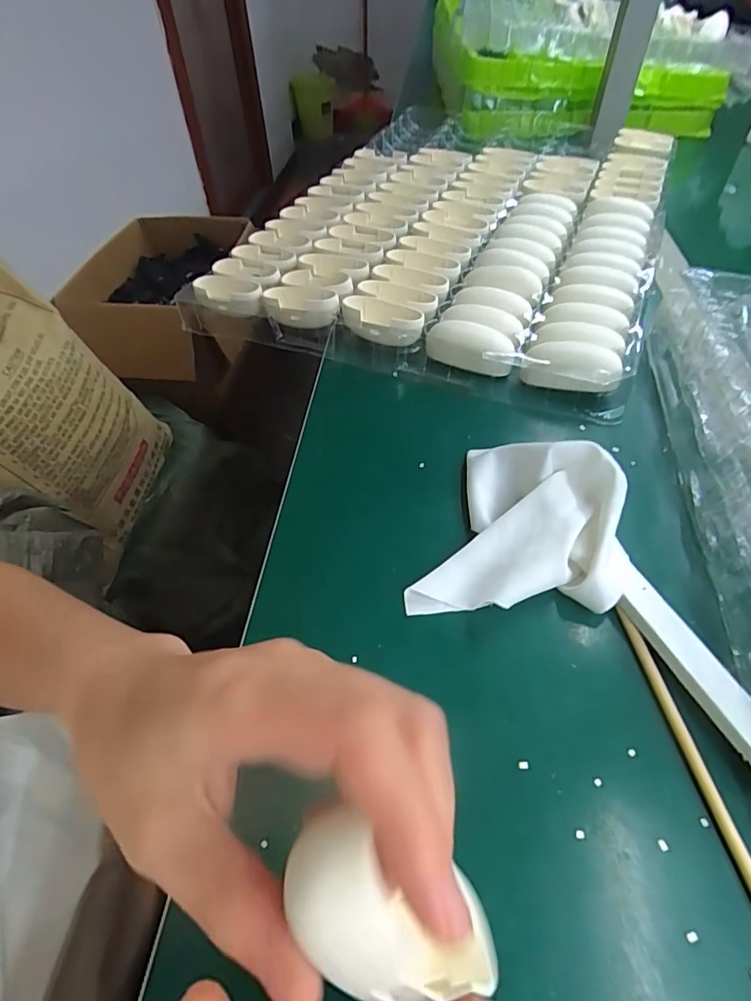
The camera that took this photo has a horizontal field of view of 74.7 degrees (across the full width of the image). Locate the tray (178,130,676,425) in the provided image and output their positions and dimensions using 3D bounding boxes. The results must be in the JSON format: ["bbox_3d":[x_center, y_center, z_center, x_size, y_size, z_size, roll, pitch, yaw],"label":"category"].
[{"bbox_3d":[0.080,-0.295,0.516,0.392,0.033,0.484,16,55,12],"label":"tray"}]

